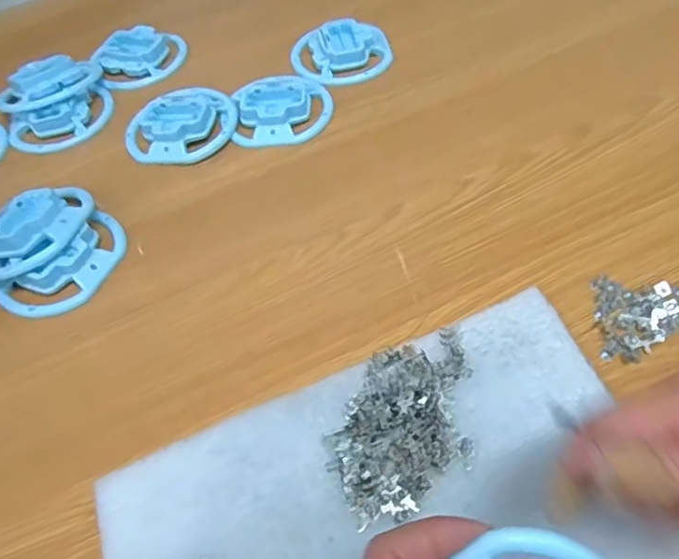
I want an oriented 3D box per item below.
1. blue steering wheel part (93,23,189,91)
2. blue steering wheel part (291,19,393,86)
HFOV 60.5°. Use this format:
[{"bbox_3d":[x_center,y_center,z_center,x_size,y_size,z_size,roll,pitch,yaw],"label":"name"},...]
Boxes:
[{"bbox_3d":[-0.209,-0.238,0.616,0.094,0.021,0.077,-24,54,-13],"label":"blue steering wheel part"},{"bbox_3d":[0.003,-0.229,0.585,0.094,0.018,0.082,-18,52,-8],"label":"blue steering wheel part"}]

